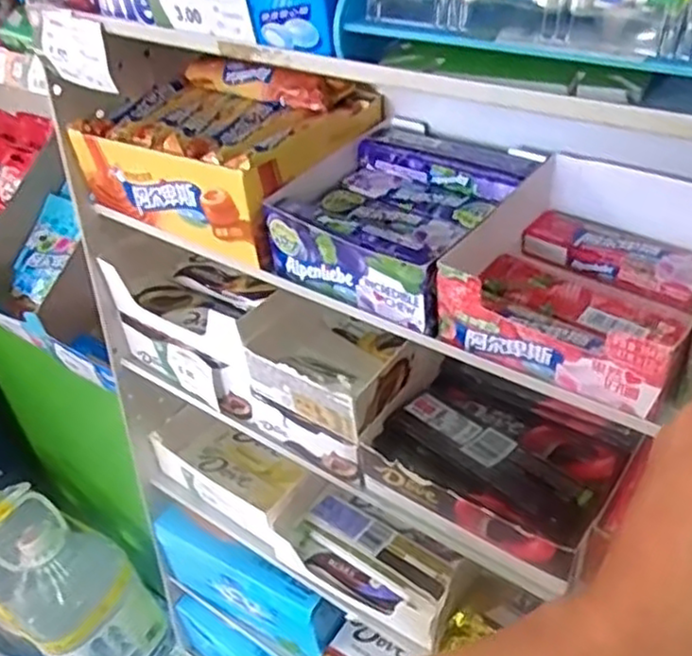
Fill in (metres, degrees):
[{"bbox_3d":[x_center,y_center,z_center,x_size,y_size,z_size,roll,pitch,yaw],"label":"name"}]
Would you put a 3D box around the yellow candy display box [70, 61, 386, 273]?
[{"bbox_3d":[-0.080,-0.120,0.463,0.169,0.072,0.122,20,47,28],"label":"yellow candy display box"}]

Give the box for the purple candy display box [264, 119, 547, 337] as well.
[{"bbox_3d":[0.036,-0.065,0.405,0.112,0.048,0.122,26,49,33],"label":"purple candy display box"}]

